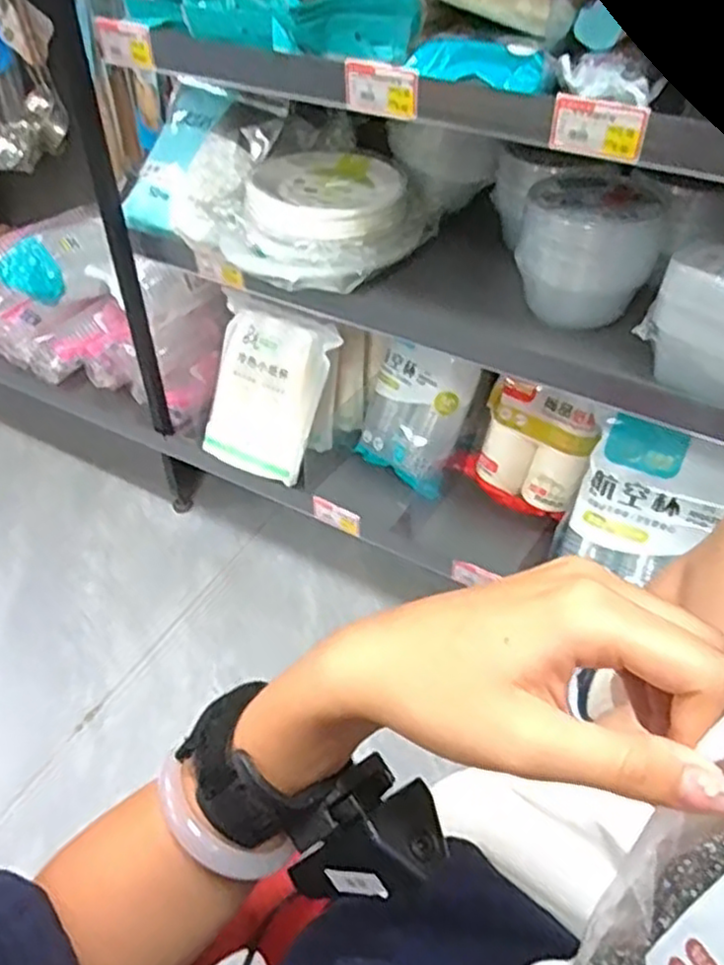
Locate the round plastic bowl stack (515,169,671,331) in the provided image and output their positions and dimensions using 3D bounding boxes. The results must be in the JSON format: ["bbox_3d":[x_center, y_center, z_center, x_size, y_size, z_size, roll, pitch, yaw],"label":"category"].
[{"bbox_3d":[0.237,-0.248,0.768,0.137,0.120,0.141,7,45,7],"label":"round plastic bowl stack"}]

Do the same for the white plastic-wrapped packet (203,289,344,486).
[{"bbox_3d":[-0.137,-0.123,0.989,0.161,0.225,0.027,23,14,18],"label":"white plastic-wrapped packet"}]

